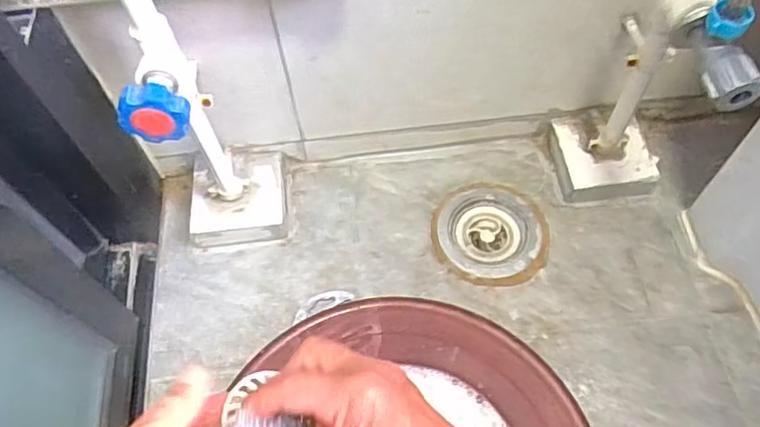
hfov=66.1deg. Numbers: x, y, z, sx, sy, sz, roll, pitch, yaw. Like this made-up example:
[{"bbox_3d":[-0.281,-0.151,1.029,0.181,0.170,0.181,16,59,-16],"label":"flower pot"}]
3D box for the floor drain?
[{"bbox_3d":[0.129,0.028,0.692,0.133,0.031,0.128,-1,60,1],"label":"floor drain"}]

